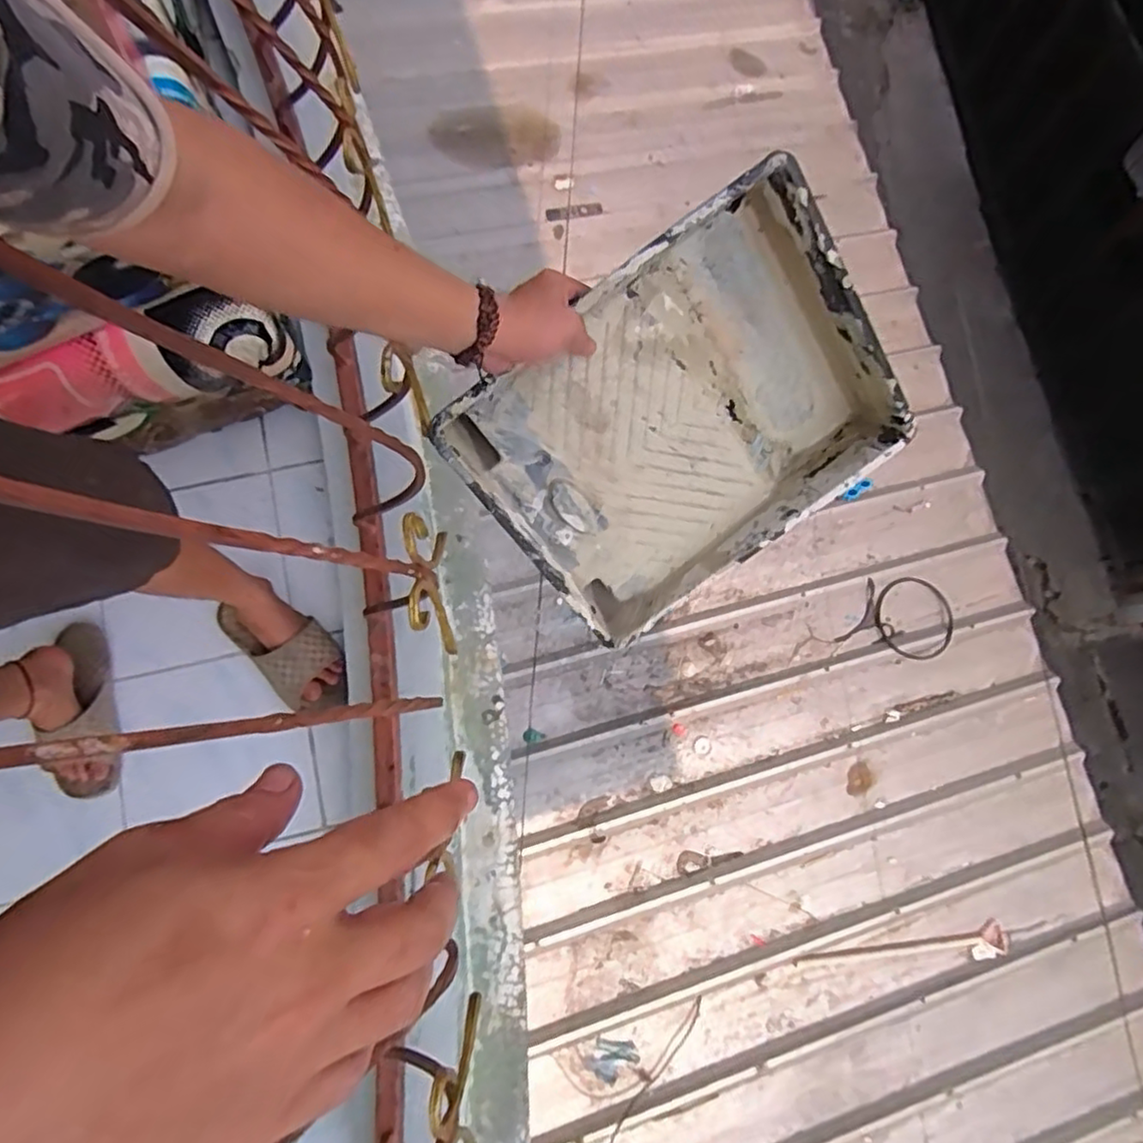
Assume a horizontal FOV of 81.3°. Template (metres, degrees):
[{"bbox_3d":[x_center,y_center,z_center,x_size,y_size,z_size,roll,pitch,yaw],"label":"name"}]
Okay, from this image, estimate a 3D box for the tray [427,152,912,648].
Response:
[{"bbox_3d":[0.100,-0.128,0.595,0.353,0.089,0.276,-40,113,-3],"label":"tray"}]

